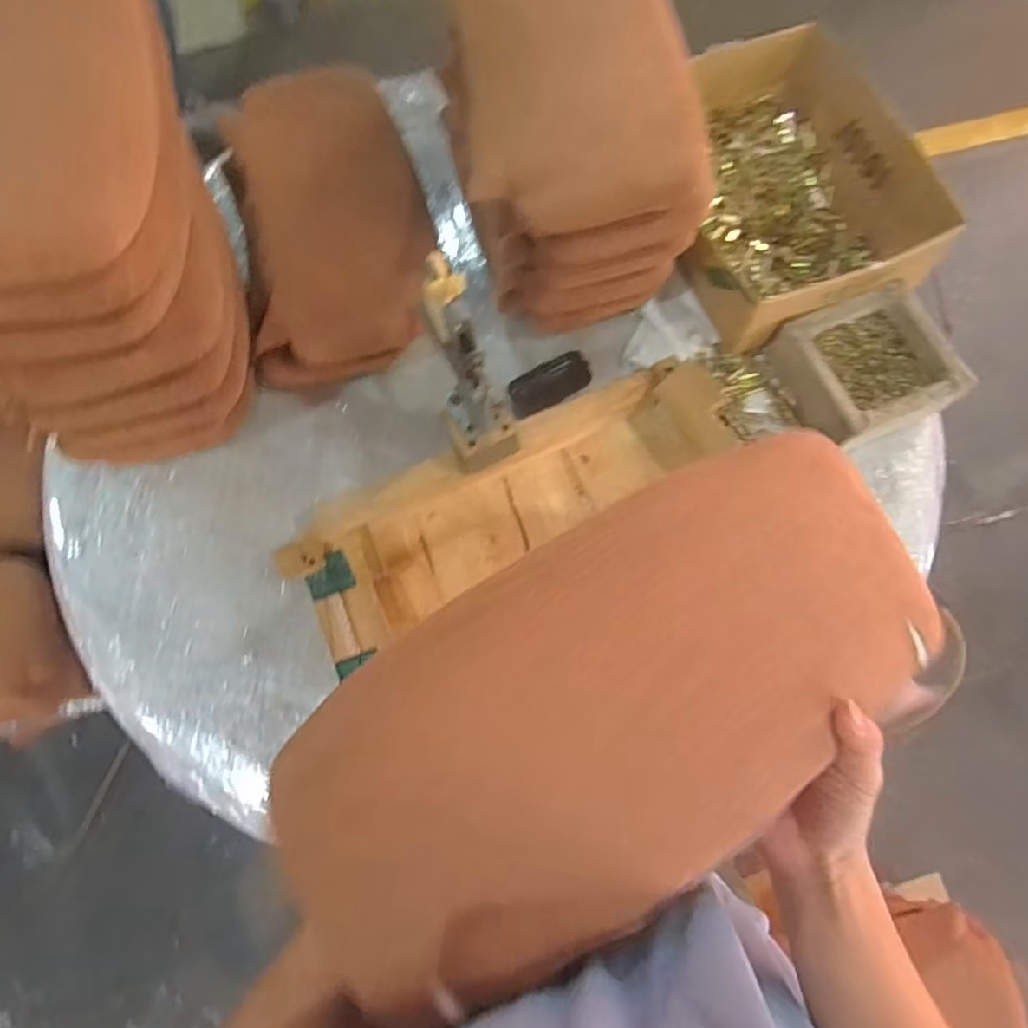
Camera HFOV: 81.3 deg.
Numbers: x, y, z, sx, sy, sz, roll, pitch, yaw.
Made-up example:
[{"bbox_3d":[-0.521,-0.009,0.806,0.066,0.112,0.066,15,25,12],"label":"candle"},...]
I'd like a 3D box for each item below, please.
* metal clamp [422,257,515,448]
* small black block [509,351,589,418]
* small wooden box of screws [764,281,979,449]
[{"bbox_3d":[-0.046,-0.141,0.569,0.063,0.199,0.085,-20,74,-5],"label":"metal clamp"},{"bbox_3d":[0.045,-0.169,0.777,0.109,0.018,0.050,-27,73,12],"label":"small black block"},{"bbox_3d":[0.436,-0.180,0.745,0.175,0.064,0.167,-23,74,-6],"label":"small wooden box of screws"}]

